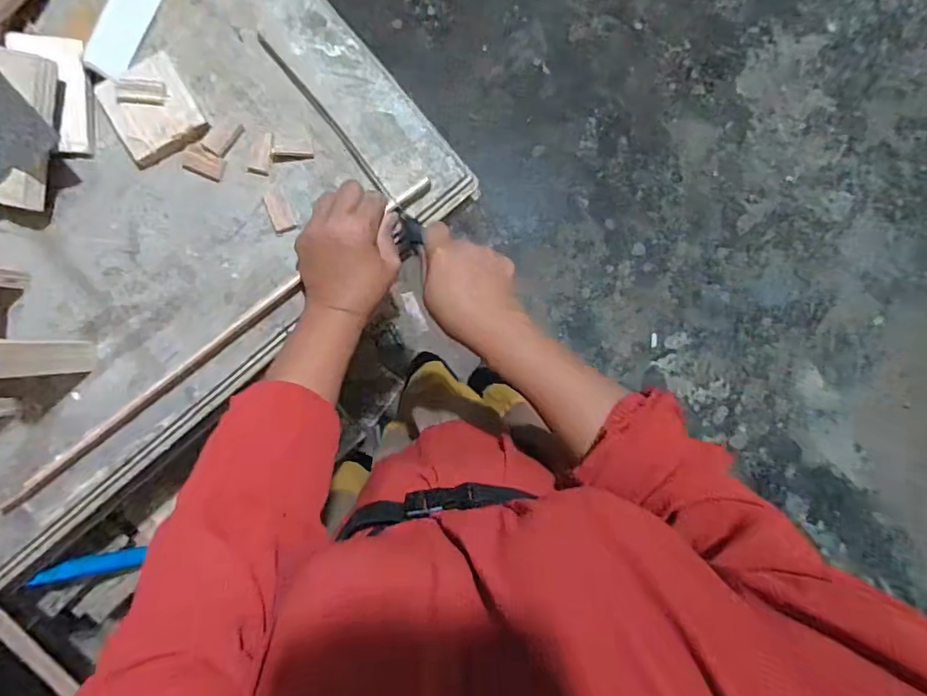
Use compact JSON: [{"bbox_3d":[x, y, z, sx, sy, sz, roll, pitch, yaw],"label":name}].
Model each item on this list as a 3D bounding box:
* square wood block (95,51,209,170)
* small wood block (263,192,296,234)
[{"bbox_3d":[-0.282,-0.216,0.476,0.075,0.019,0.082,-29,90,-4],"label":"square wood block"},{"bbox_3d":[-0.170,-0.126,0.490,0.022,0.004,0.036,-20,90,-4],"label":"small wood block"}]

